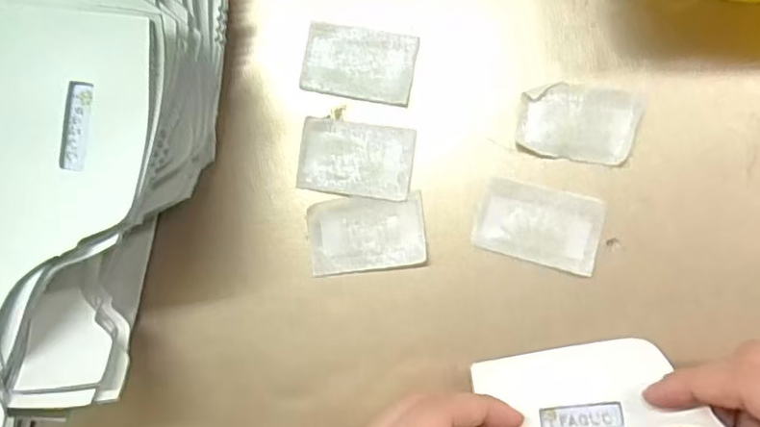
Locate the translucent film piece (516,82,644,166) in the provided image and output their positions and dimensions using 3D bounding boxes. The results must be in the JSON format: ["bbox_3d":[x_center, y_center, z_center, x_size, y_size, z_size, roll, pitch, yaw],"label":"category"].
[{"bbox_3d":[0.090,-0.042,0.270,0.051,0.004,0.035,10,87,8],"label":"translucent film piece"}]

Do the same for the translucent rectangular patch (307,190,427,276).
[{"bbox_3d":[-0.007,0.009,0.281,0.055,0.004,0.034,-7,85,7],"label":"translucent rectangular patch"}]

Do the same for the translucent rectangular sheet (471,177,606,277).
[{"bbox_3d":[0.072,0.005,0.270,0.055,0.004,0.034,15,88,8],"label":"translucent rectangular sheet"}]

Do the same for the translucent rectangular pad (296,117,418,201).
[{"bbox_3d":[-0.012,-0.026,0.283,0.054,0.004,0.035,8,87,8],"label":"translucent rectangular pad"}]

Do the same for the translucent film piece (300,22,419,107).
[{"bbox_3d":[-0.010,-0.072,0.287,0.053,0.004,0.034,11,87,8],"label":"translucent film piece"}]

